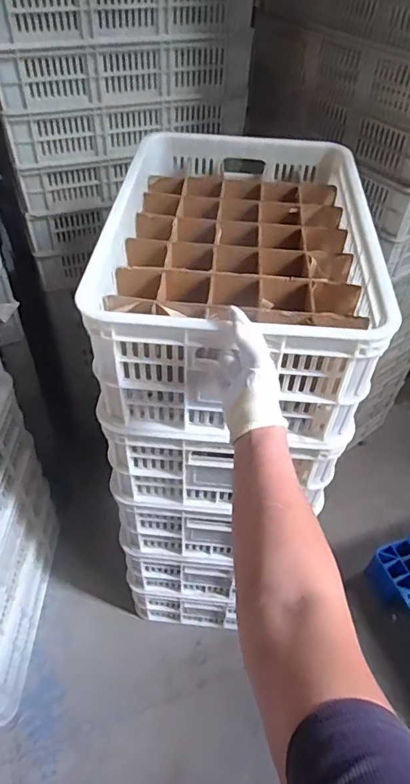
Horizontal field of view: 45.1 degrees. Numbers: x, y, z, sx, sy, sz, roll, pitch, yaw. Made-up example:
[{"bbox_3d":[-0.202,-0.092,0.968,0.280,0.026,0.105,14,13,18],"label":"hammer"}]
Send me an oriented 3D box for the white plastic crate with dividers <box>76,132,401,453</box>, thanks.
[{"bbox_3d":[0.059,-0.236,0.926,0.416,0.242,0.642,4,48,2],"label":"white plastic crate with dividers"}]

